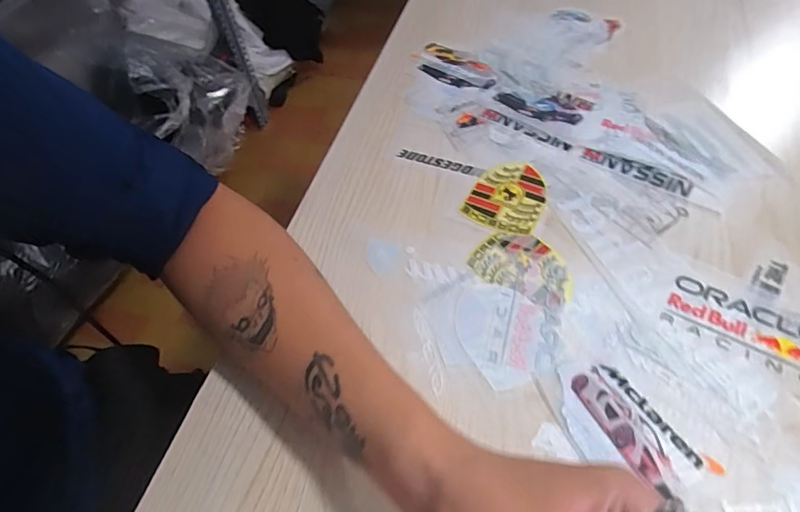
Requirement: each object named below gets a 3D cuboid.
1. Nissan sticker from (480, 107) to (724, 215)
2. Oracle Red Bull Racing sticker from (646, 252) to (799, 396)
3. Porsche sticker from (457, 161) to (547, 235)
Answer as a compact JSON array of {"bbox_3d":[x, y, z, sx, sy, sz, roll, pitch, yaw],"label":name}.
[{"bbox_3d":[0.164,-0.089,0.415,0.209,0.004,0.025,29,62,23],"label":"Nissan sticker"},{"bbox_3d":[0.224,0.042,0.317,0.111,0.004,0.067,25,61,21],"label":"Oracle Red Bull Racing sticker"},{"bbox_3d":[0.089,-0.050,0.397,0.059,0.004,0.071,24,60,21],"label":"Porsche sticker"}]

